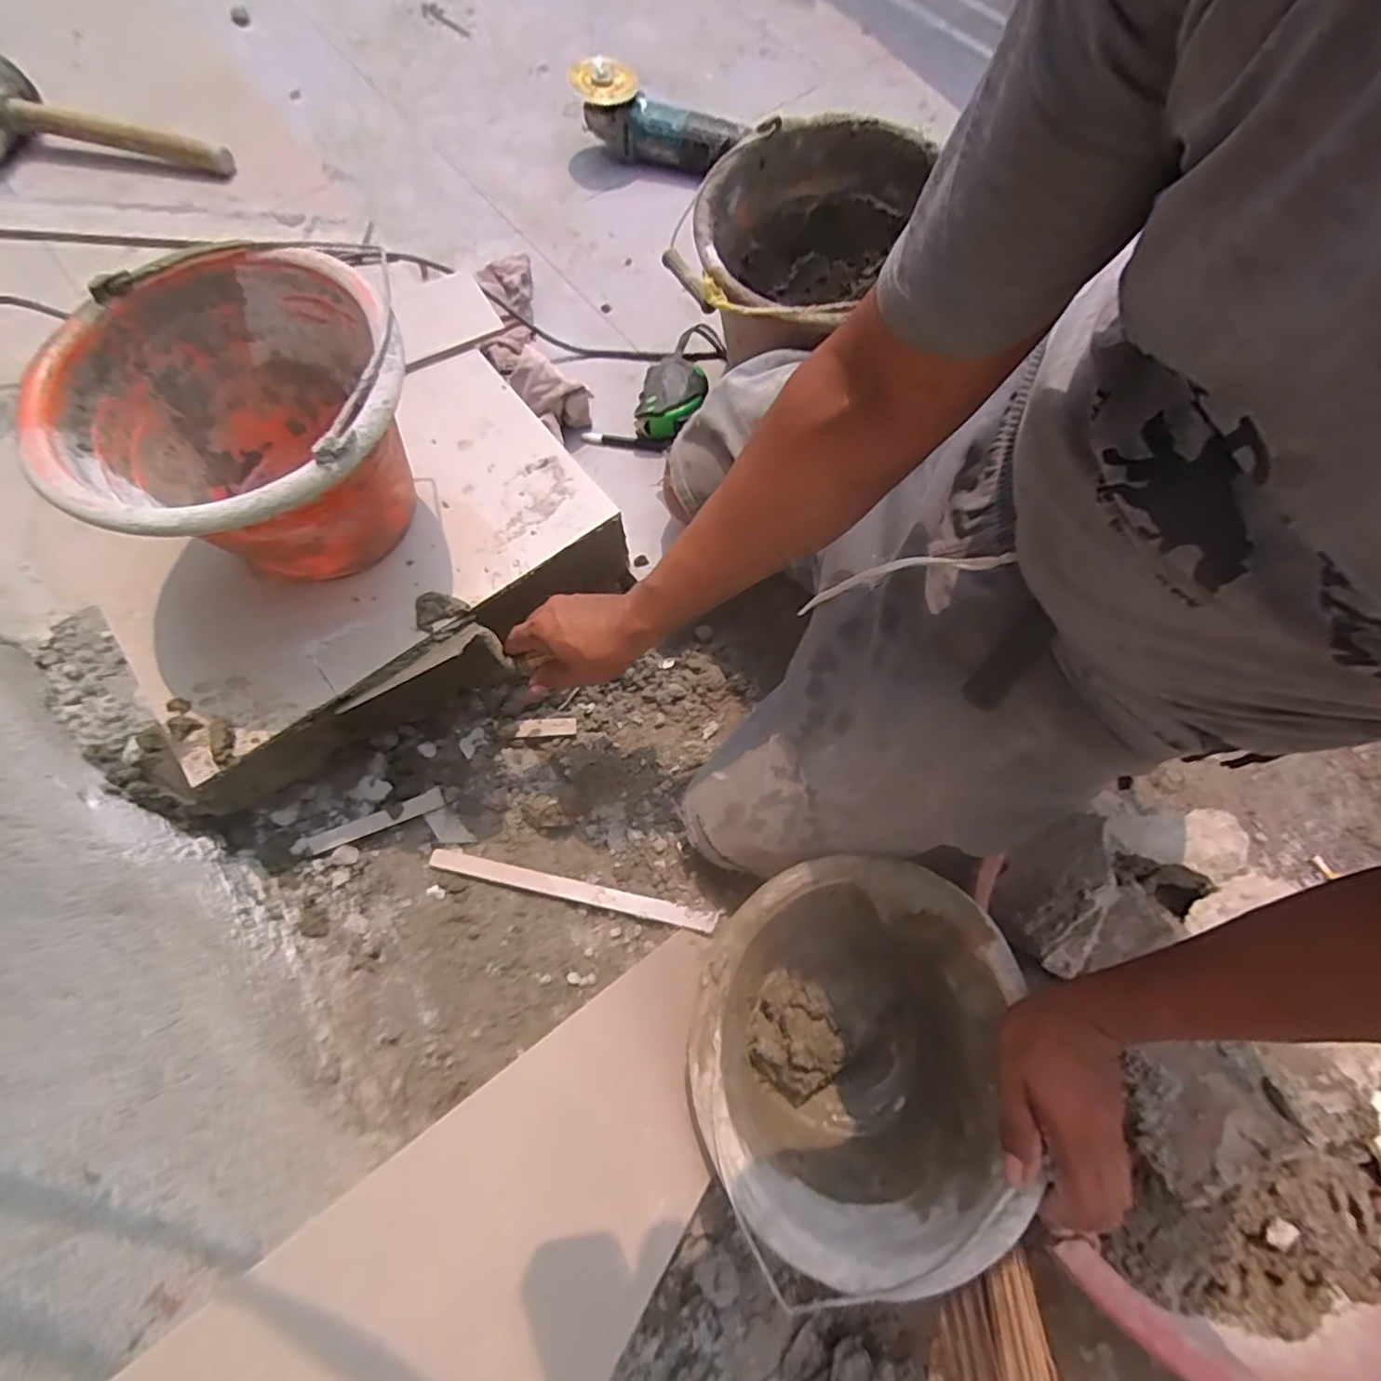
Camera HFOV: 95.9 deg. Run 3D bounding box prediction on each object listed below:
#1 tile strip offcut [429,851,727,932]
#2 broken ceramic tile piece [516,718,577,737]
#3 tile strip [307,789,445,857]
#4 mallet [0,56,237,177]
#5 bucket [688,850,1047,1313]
[{"bbox_3d":[-0.120,0.201,0.633,0.294,0.006,0.018,12,71,3],"label":"tile strip offcut"},{"bbox_3d":[-0.159,0.041,0.691,0.063,0.004,0.018,-2,77,-13],"label":"broken ceramic tile piece"},{"bbox_3d":[-0.319,0.134,0.639,0.127,0.007,0.021,-22,100,-22],"label":"tile strip"},{"bbox_3d":[-0.699,-0.667,0.722,0.300,0.079,0.090,-1,70,-1],"label":"mallet"},{"bbox_3d":[0.122,0.273,0.501,0.237,0.172,0.251,0,70,-1],"label":"bucket"}]

